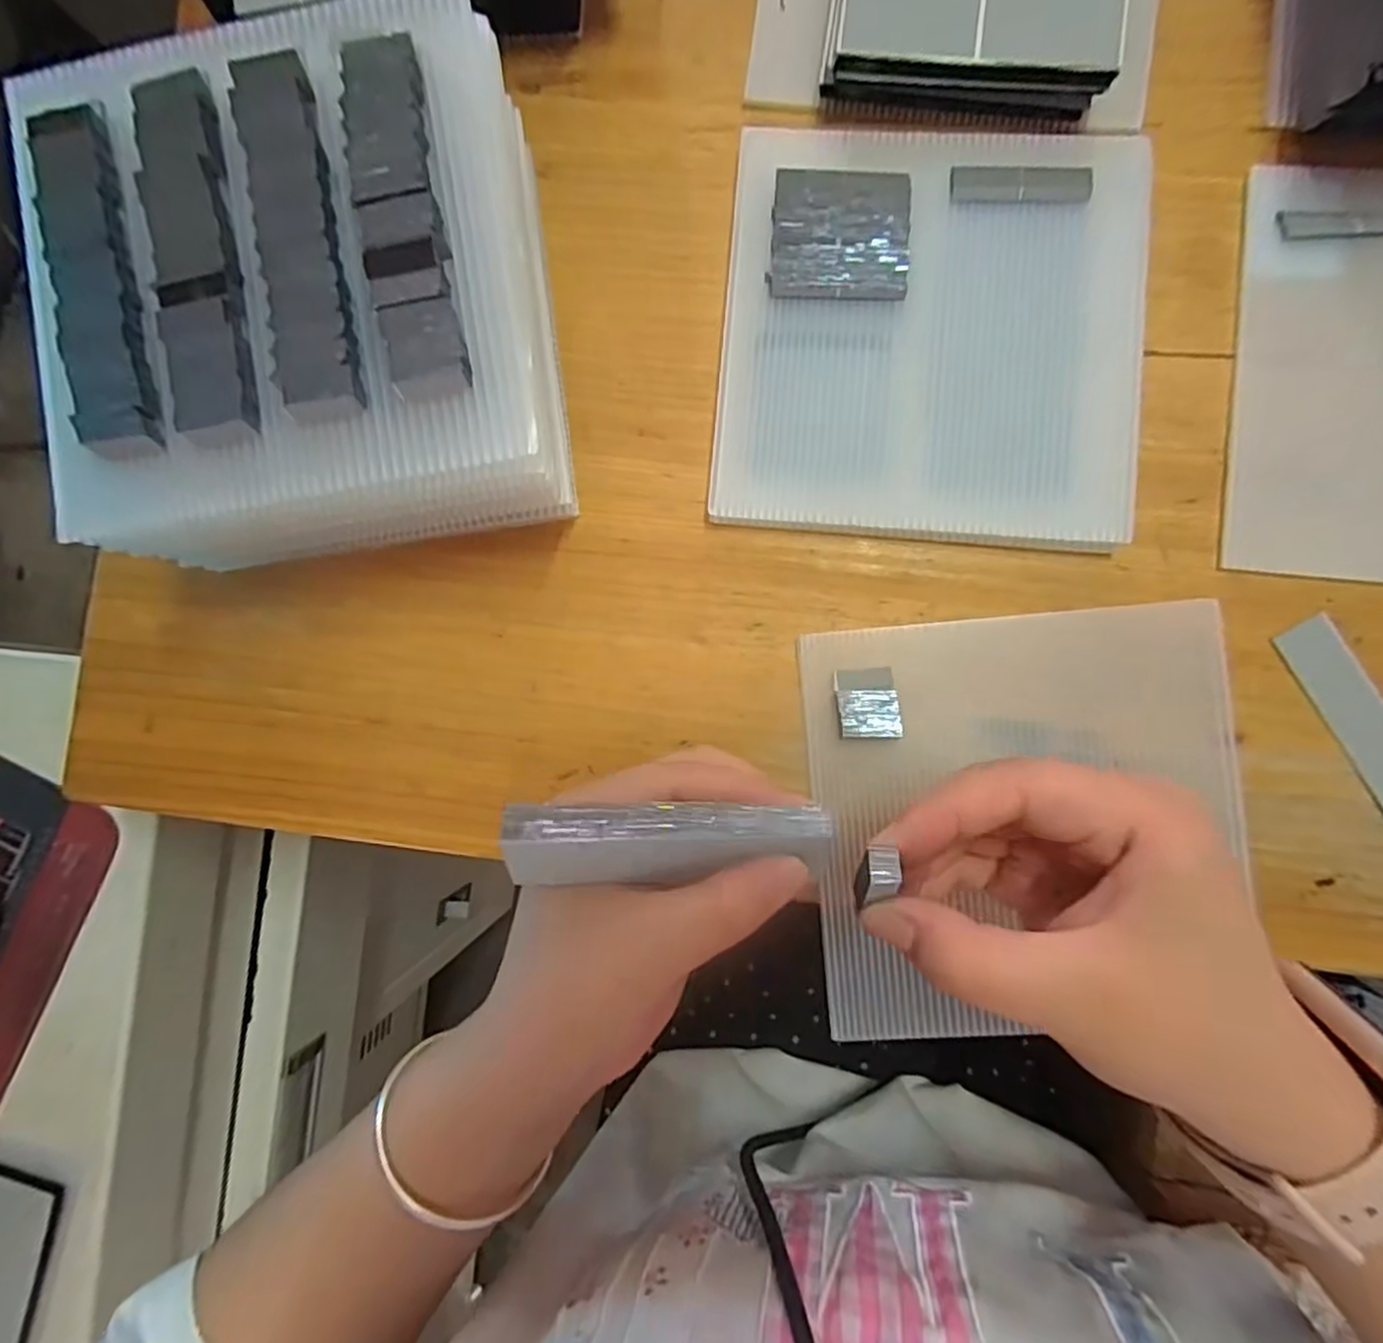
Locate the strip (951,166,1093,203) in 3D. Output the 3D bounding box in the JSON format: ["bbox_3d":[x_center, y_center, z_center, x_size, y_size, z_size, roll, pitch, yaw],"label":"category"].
[{"bbox_3d":[0.129,-0.191,0.265,0.052,0.004,0.014,3,87,6],"label":"strip"}]

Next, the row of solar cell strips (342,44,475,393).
[{"bbox_3d":[-0.091,-0.141,0.213,0.025,0.007,0.110,-11,87,3],"label":"row of solar cell strips"}]

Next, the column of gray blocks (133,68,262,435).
[{"bbox_3d":[-0.159,-0.134,0.216,0.028,0.006,0.115,-11,87,3],"label":"column of gray blocks"}]

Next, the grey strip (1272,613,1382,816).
[{"bbox_3d":[0.249,0.018,0.252,0.022,0.004,0.081,-29,85,3],"label":"grey strip"}]

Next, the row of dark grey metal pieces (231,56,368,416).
[{"bbox_3d":[-0.124,-0.139,0.215,0.026,0.006,0.118,-11,87,3],"label":"row of dark grey metal pieces"}]

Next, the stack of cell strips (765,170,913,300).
[{"bbox_3d":[0.059,-0.173,0.271,0.053,0.006,0.052,6,88,6],"label":"stack of cell strips"}]

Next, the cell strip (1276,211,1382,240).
[{"bbox_3d":[0.254,-0.173,0.261,0.052,0.004,0.011,1,87,6],"label":"cell strip"}]

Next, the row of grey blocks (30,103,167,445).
[{"bbox_3d":[-0.195,-0.127,0.220,0.026,0.006,0.111,-13,87,3],"label":"row of grey blocks"}]

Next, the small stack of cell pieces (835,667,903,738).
[{"bbox_3d":[0.069,0.012,0.264,0.023,0.004,0.028,-8,86,5],"label":"small stack of cell pieces"}]

